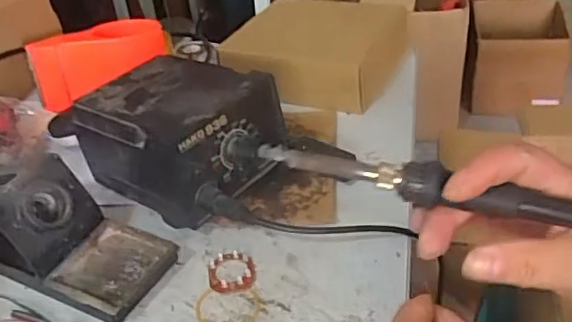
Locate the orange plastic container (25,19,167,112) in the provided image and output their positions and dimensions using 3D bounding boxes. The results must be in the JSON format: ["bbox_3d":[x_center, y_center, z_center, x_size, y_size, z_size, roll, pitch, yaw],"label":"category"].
[{"bbox_3d":[-0.199,-0.108,0.648,0.139,0.066,0.068,-26,39,-26],"label":"orange plastic container"}]

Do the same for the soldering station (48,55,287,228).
[{"bbox_3d":[-0.090,-0.024,0.497,0.162,0.085,0.113,18,41,31],"label":"soldering station"}]

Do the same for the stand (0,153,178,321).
[{"bbox_3d":[-0.170,0.047,0.432,0.167,0.077,0.071,13,39,27],"label":"stand"}]

